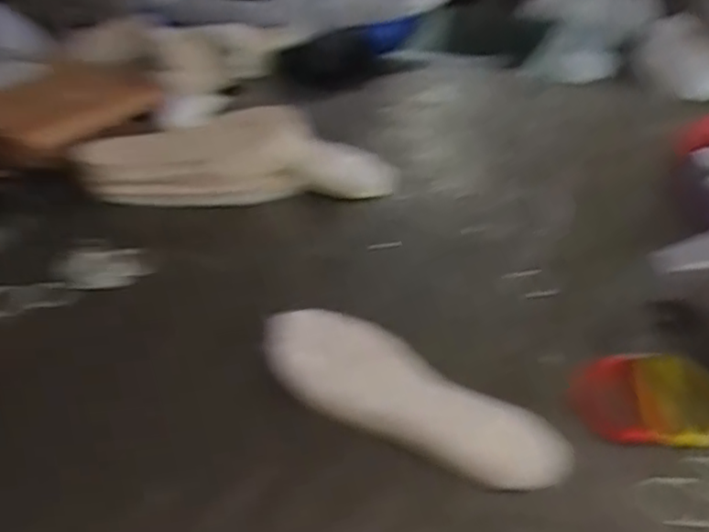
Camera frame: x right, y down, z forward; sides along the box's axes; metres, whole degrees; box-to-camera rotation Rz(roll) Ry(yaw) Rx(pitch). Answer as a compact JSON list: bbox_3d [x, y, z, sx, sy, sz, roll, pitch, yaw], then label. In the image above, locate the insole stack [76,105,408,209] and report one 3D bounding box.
[{"bbox_3d":[-0.158,-0.139,0.922,0.398,0.096,0.114,-7,36,-2],"label":"insole stack"}]

